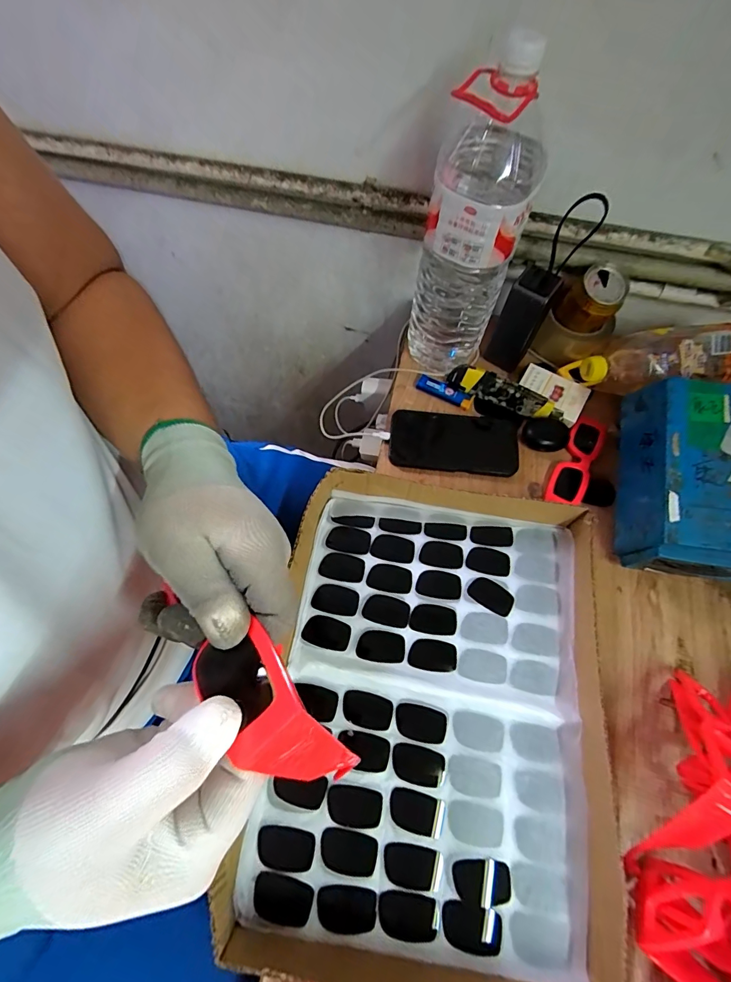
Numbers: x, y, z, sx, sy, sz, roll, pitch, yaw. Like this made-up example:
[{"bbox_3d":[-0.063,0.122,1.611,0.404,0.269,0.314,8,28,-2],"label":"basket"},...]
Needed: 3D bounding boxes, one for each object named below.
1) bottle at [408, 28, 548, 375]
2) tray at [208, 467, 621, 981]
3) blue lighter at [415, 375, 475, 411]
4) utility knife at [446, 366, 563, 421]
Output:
[{"bbox_3d":[0.114,-0.269,0.466,0.099,0.304,0.091,19,67,7],"label":"bottle"},{"bbox_3d":[0.066,0.187,0.402,0.327,0.048,0.407,8,66,2],"label":"tray"},{"bbox_3d":[0.110,-0.139,0.577,0.078,0.008,0.026,27,68,10],"label":"blue lighter"},{"bbox_3d":[0.189,-0.133,0.562,0.152,0.038,0.018,23,41,9],"label":"utility knife"}]

